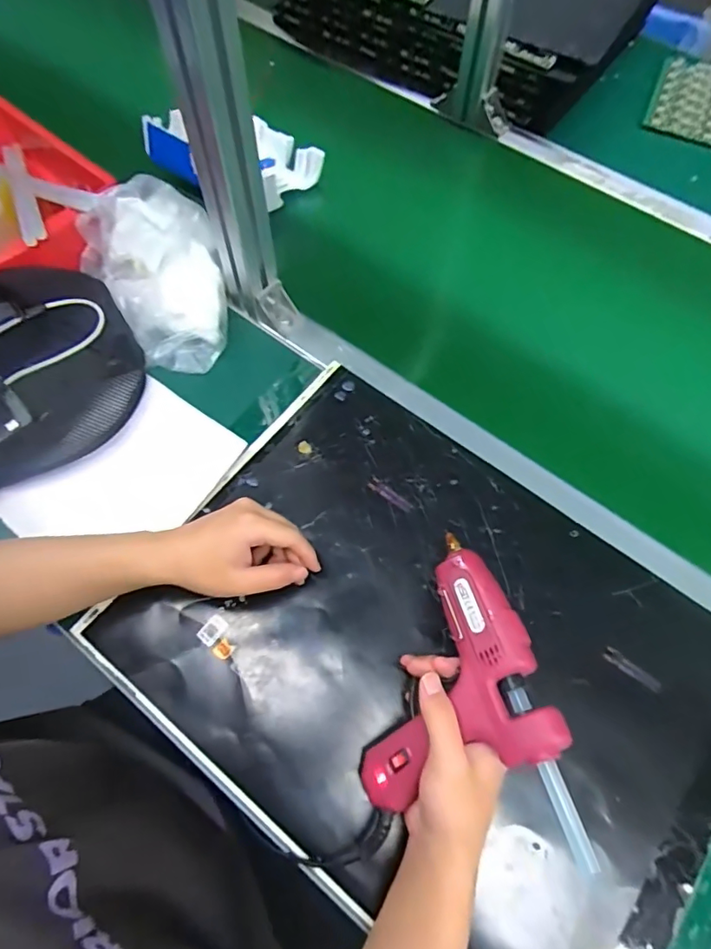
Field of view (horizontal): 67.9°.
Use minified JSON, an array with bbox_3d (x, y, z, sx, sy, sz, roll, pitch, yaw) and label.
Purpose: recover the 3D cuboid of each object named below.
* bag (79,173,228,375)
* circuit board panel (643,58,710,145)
[{"bbox_3d":[-0.209,-0.208,0.565,0.140,0.096,0.190,-21,68,-9],"label":"bag"},{"bbox_3d":[0.504,-0.533,0.757,0.145,0.010,0.180,24,67,7],"label":"circuit board panel"}]

